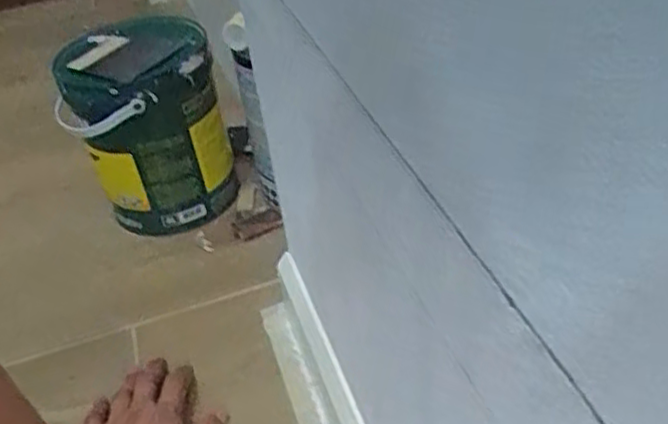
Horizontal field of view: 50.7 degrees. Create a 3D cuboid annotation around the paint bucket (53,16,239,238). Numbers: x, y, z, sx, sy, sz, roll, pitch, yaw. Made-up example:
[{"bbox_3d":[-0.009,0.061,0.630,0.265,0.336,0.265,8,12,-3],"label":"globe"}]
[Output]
[{"bbox_3d":[-0.236,-0.110,0.892,0.182,0.201,0.197,-16,38,-9],"label":"paint bucket"}]

